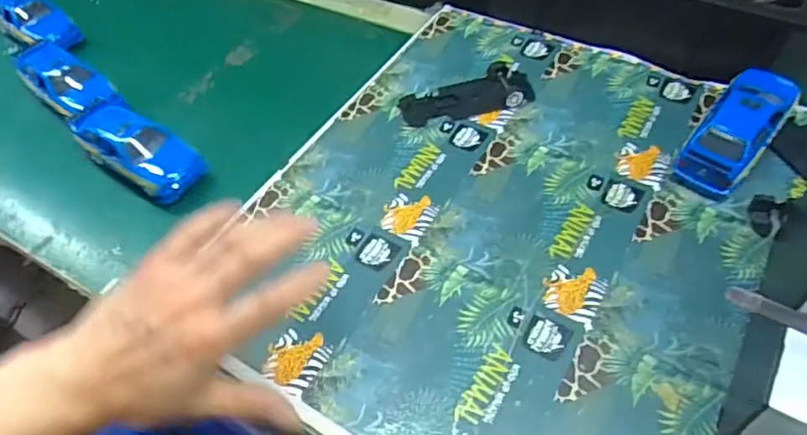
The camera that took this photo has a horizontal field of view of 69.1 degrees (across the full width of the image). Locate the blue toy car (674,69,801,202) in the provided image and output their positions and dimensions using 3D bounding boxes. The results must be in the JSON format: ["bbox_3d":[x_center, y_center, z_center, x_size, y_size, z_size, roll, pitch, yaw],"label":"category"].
[{"bbox_3d":[0.267,-0.072,0.464,0.049,0.038,0.118,34,74,27],"label":"blue toy car"}]

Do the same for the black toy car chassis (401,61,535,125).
[{"bbox_3d":[0.061,-0.113,0.542,0.125,0.017,0.054,-19,52,-12],"label":"black toy car chassis"}]

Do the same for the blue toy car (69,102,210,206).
[{"bbox_3d":[-0.230,-0.058,0.502,0.119,0.033,0.055,26,56,23],"label":"blue toy car"}]

